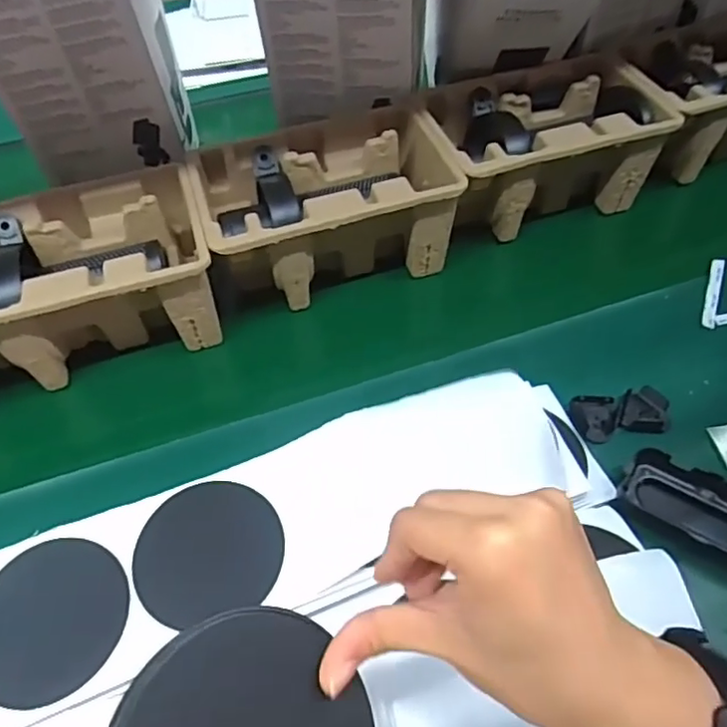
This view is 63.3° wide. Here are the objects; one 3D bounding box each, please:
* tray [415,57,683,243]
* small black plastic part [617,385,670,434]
[{"bbox_3d":[0.178,-0.218,0.611,0.225,0.102,0.145,-17,53,-11],"label":"tray"},{"bbox_3d":[0.225,0.038,0.470,0.036,0.006,0.043,22,55,18],"label":"small black plastic part"}]

